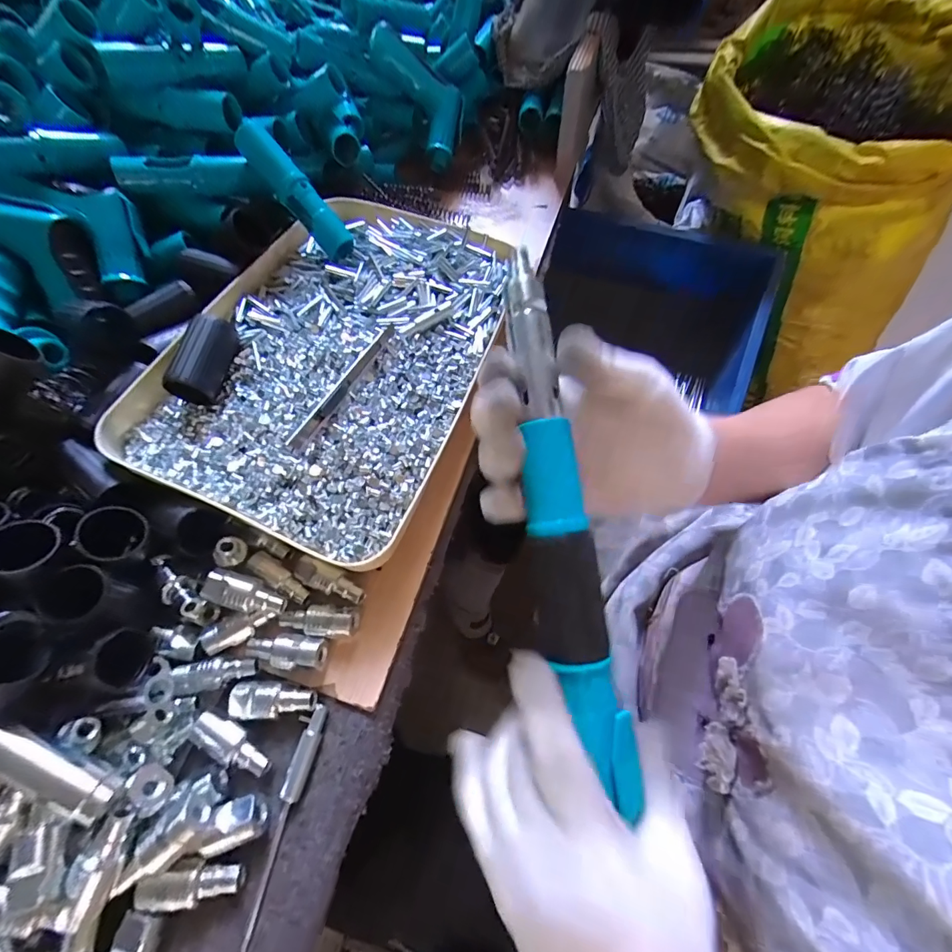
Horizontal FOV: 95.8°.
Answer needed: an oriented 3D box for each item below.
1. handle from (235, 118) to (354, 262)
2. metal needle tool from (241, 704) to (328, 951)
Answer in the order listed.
[{"bbox_3d":[-0.161,-0.253,0.385,0.026,0.022,0.126,-44,100,-18],"label":"handle"},{"bbox_3d":[-0.115,0.206,0.252,0.015,0.011,0.128,9,64,7],"label":"metal needle tool"}]

